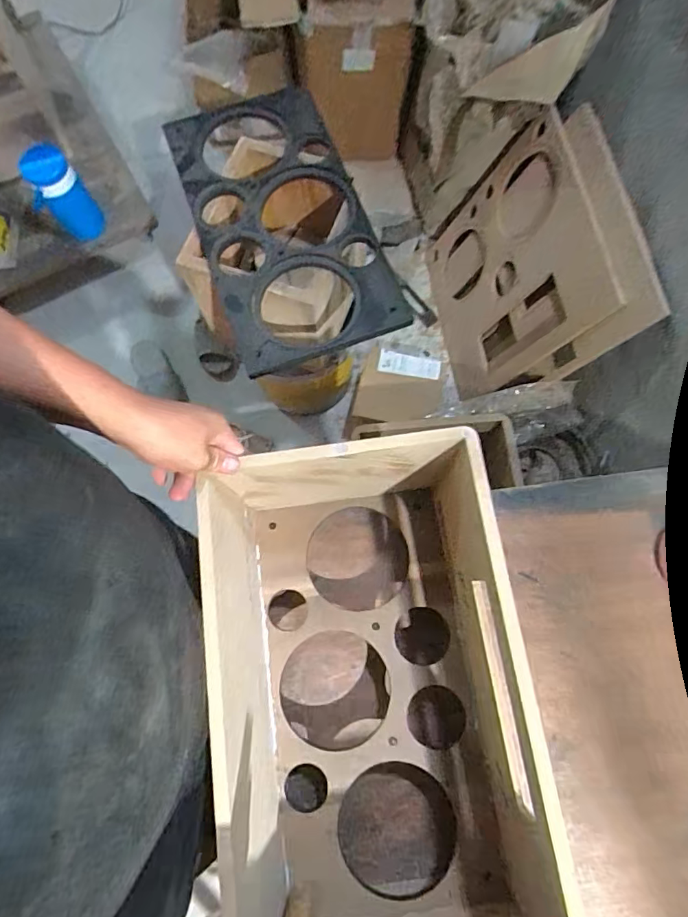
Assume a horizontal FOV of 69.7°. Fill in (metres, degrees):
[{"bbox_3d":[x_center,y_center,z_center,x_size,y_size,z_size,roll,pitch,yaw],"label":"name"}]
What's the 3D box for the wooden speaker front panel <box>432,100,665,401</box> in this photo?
[{"bbox_3d":[0.391,-0.422,1.138,0.057,0.574,0.507,-5,84,-27],"label":"wooden speaker front panel"}]

